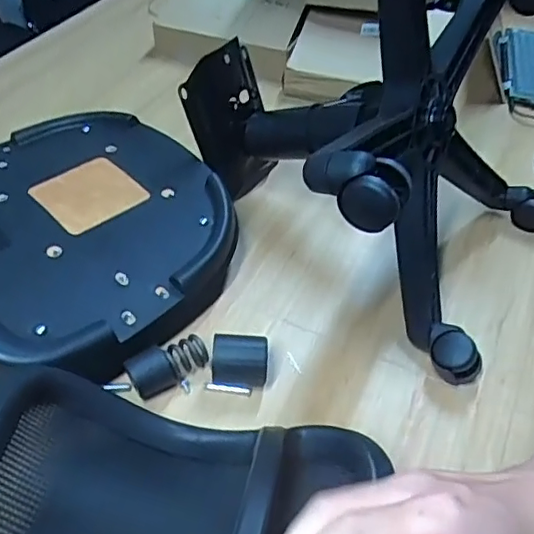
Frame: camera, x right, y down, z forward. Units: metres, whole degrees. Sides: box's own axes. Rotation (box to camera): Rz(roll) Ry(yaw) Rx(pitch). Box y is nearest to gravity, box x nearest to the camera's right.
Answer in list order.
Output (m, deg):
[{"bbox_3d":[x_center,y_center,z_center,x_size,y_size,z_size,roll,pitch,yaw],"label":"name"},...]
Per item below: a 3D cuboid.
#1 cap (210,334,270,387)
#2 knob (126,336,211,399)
[{"bbox_3d":[-0.032,0.110,0.676,0.064,0.059,0.045,1,46,0],"label":"cap"},{"bbox_3d":[-0.115,0.112,0.669,0.091,0.047,0.040,-28,52,-25],"label":"knob"}]

